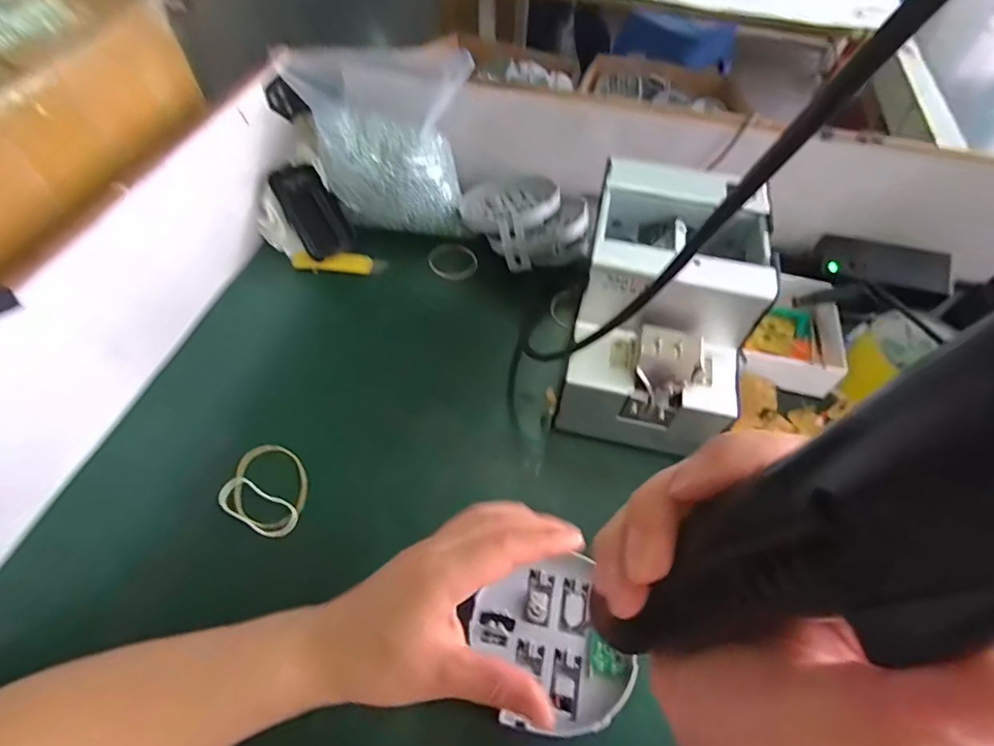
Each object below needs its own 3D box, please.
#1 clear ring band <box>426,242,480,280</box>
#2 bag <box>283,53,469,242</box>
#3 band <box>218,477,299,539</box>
[{"bbox_3d":[-0.048,-0.121,0.536,0.048,0.005,0.055,-29,61,-21],"label":"clear ring band"},{"bbox_3d":[-0.128,-0.246,0.520,0.199,0.129,0.123,12,55,6],"label":"bag"},{"bbox_3d":[-0.178,0.100,0.371,0.062,0.011,0.027,23,57,13],"label":"band"}]

